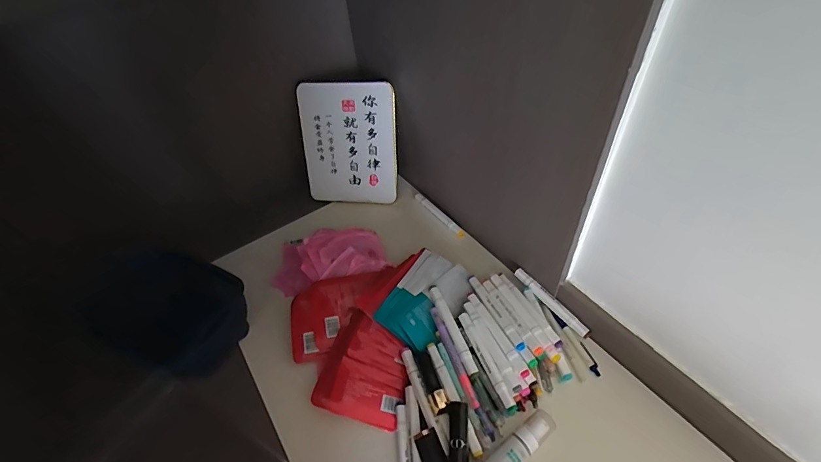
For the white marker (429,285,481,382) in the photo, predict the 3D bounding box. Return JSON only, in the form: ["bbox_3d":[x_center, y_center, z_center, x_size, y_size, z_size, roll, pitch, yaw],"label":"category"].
[{"bbox_3d":[0.062,0.143,0.575,0.020,0.014,0.148,-18,48,-11],"label":"white marker"}]

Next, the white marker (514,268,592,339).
[{"bbox_3d":[0.225,0.113,0.629,0.018,0.019,0.143,-31,51,-22],"label":"white marker"}]

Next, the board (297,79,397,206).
[{"bbox_3d":[-0.120,-0.170,0.794,0.183,0.244,0.017,3,29,6],"label":"board"}]

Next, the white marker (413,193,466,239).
[{"bbox_3d":[0.056,-0.033,0.800,0.017,0.015,0.144,-31,52,-22],"label":"white marker"}]

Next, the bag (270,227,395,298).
[{"bbox_3d":[-0.156,0.046,0.725,0.203,0.057,0.153,-19,48,-12],"label":"bag"}]

